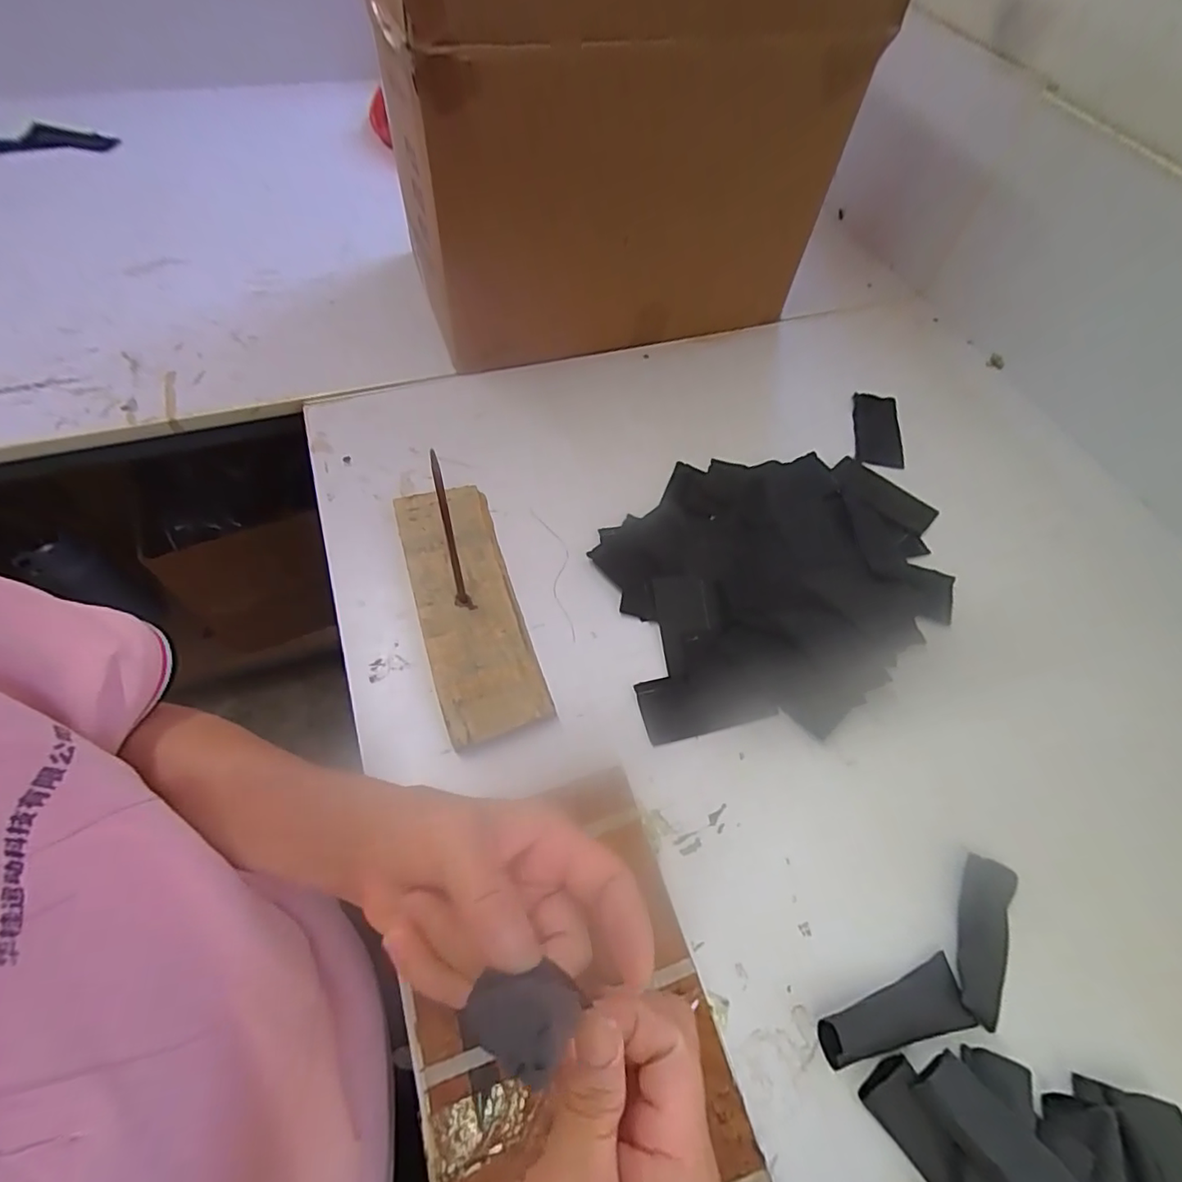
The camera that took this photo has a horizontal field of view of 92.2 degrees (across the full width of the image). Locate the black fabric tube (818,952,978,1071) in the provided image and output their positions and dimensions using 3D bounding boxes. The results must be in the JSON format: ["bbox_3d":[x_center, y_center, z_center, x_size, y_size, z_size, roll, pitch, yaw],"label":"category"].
[{"bbox_3d":[0.200,0.280,0.372,0.105,0.017,0.038,-12,62,-12],"label":"black fabric tube"}]

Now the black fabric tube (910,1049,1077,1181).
[{"bbox_3d":[0.234,0.314,0.312,0.035,0.015,0.103,-32,52,-21],"label":"black fabric tube"}]

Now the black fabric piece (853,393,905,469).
[{"bbox_3d":[0.343,-0.194,0.682,0.053,0.008,0.116,8,58,6],"label":"black fabric piece"}]

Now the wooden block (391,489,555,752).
[{"bbox_3d":[-0.111,0.011,0.514,0.087,0.025,0.252,-15,62,-14],"label":"wooden block"}]

